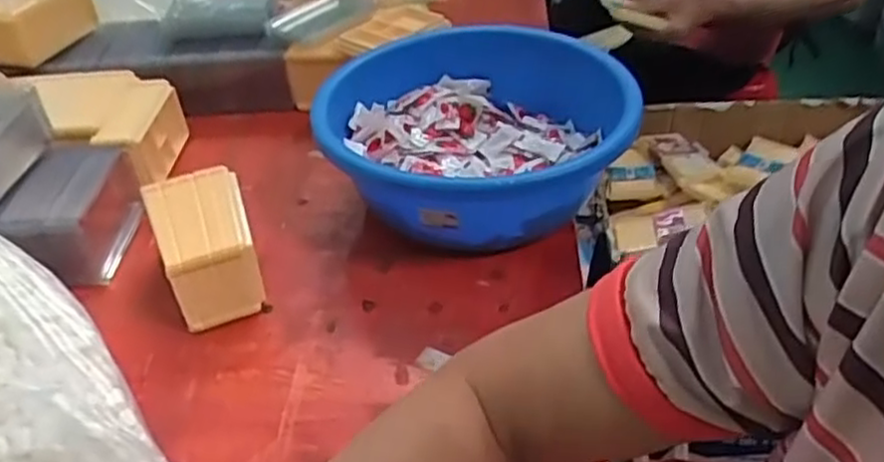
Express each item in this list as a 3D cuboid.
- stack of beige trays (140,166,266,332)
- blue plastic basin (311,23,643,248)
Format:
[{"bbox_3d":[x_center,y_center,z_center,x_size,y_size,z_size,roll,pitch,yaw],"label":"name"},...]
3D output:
[{"bbox_3d":[-0.222,0.014,0.704,0.081,0.089,0.136,-17,40,-16],"label":"stack of beige trays"},{"bbox_3d":[0.041,-0.102,0.785,0.298,0.124,0.324,-3,38,2],"label":"blue plastic basin"}]

